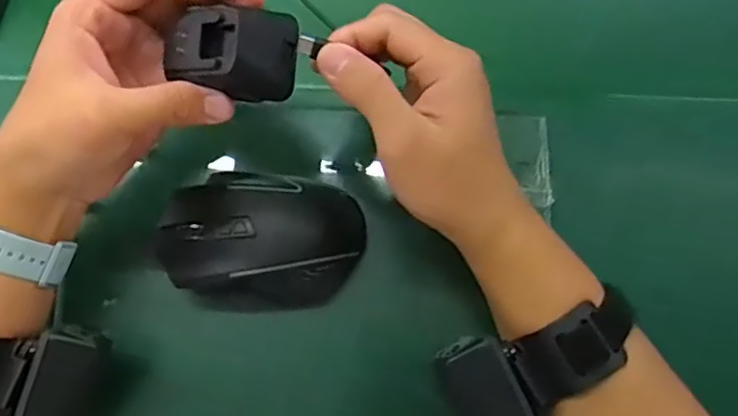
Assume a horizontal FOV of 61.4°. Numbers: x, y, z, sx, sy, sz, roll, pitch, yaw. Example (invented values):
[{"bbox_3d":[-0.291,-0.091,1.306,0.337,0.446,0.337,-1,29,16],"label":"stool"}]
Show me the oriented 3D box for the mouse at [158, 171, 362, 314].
[{"bbox_3d":[-0.062,0.022,0.368,0.123,0.046,0.068,13,75,2],"label":"mouse"}]

